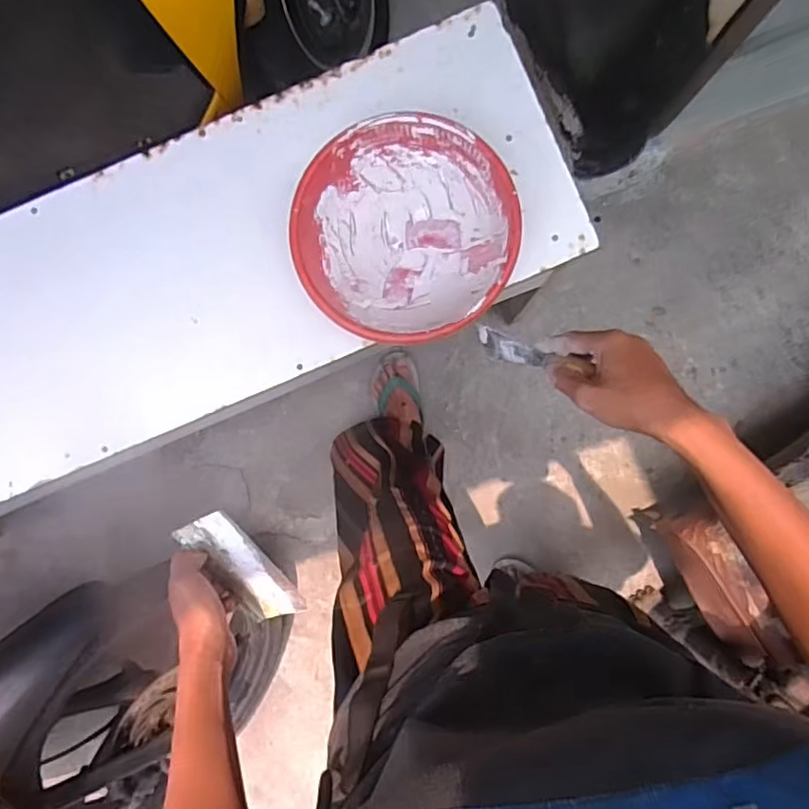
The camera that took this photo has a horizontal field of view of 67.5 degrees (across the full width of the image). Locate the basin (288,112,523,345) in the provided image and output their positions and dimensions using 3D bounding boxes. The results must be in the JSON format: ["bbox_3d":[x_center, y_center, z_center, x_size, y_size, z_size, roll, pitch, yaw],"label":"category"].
[{"bbox_3d":[0.002,-0.200,0.730,0.246,0.093,0.249,0,89,3],"label":"basin"}]

